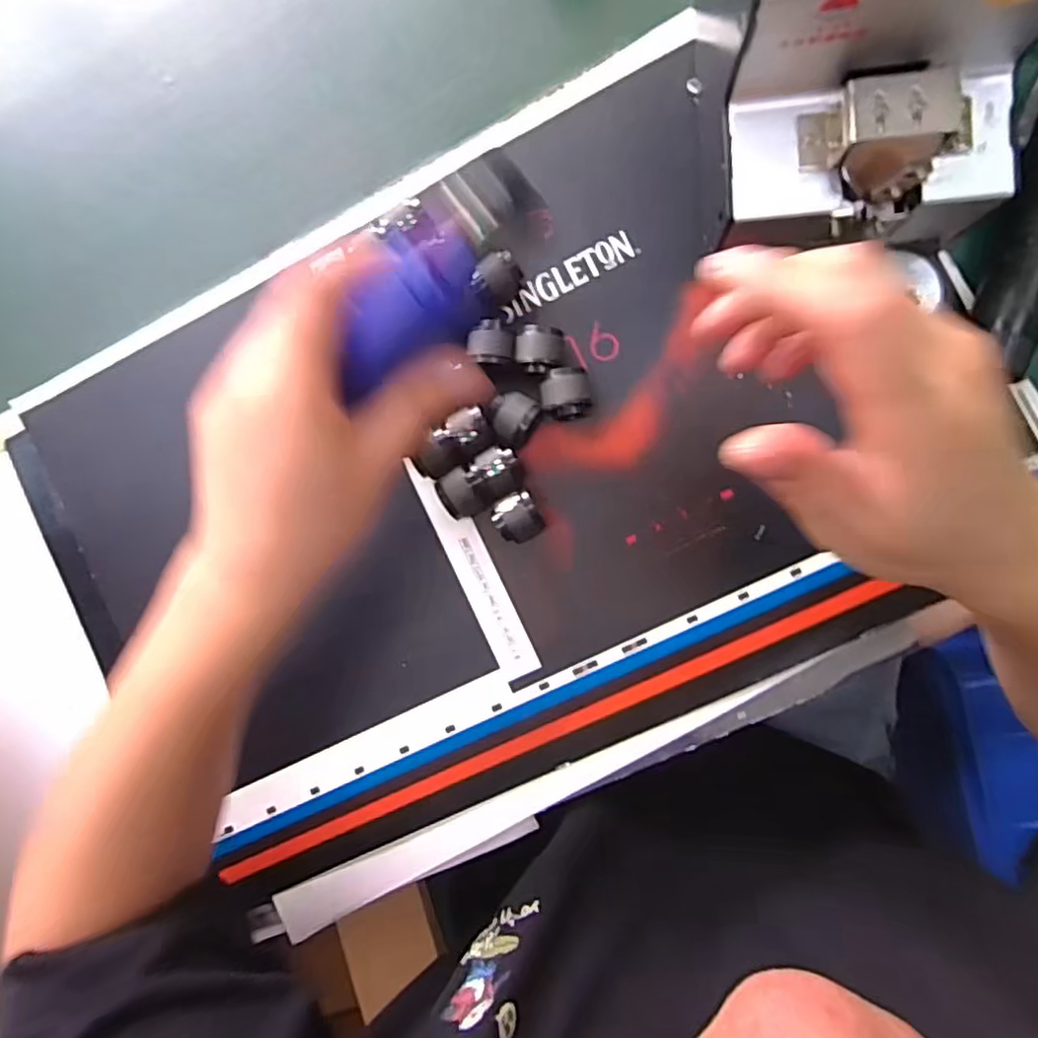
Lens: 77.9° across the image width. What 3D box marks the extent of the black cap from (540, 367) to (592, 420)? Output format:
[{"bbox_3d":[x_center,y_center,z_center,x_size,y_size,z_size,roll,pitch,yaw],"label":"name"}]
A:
[{"bbox_3d":[0.028,-0.073,0.379,0.028,0.022,0.029,-10,88,7],"label":"black cap"}]

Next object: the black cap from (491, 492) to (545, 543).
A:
[{"bbox_3d":[0.001,0.000,0.383,0.025,0.029,0.027,-31,86,6],"label":"black cap"}]

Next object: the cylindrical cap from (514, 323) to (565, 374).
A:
[{"bbox_3d":[0.012,-0.099,0.382,0.027,0.022,0.026,2,90,7],"label":"cylindrical cap"}]

